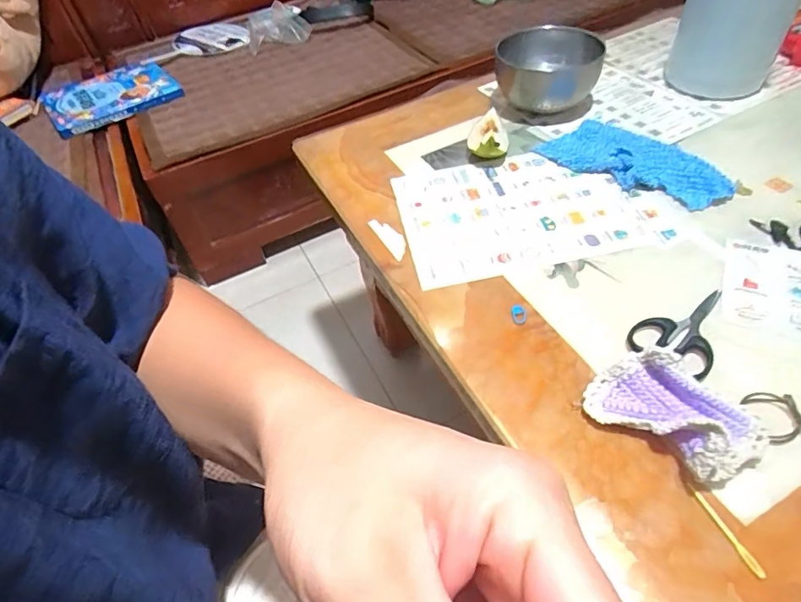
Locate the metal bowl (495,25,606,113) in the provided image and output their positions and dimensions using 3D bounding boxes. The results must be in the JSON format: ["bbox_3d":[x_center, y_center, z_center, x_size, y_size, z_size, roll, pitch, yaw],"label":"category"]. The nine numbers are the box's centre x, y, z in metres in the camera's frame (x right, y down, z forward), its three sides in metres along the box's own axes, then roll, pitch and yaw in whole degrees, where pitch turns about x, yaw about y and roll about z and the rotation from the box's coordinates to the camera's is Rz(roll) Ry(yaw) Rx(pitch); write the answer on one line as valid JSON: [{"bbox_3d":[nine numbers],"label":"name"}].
[{"bbox_3d":[0.219,-0.348,0.738,0.144,0.088,0.152,-3,49,4],"label":"metal bowl"}]

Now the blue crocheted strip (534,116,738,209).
[{"bbox_3d":[0.296,-0.179,0.625,0.223,0.023,0.097,34,60,30],"label":"blue crocheted strip"}]

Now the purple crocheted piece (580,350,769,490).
[{"bbox_3d":[0.218,0.085,0.389,0.124,0.045,0.077,31,59,29],"label":"purple crocheted piece"}]

